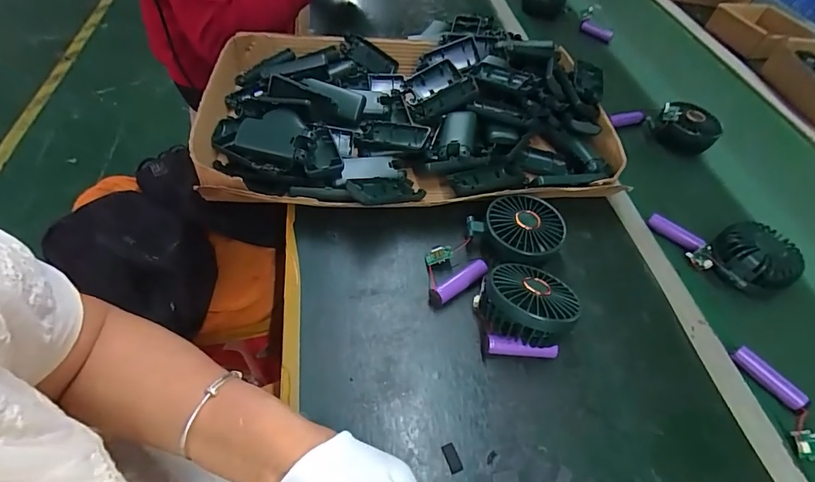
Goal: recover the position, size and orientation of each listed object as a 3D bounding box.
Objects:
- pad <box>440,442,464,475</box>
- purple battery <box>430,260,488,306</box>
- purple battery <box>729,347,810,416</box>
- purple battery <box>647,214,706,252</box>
[{"bbox_3d":[0.037,0.179,0.349,0.011,0.004,0.023,-16,55,-18],"label":"pad"},{"bbox_3d":[0.056,0.045,0.448,0.071,0.021,0.017,-26,58,-24],"label":"purple battery"},{"bbox_3d":[0.355,0.134,0.415,0.017,0.012,0.068,-24,58,-23],"label":"purple battery"},{"bbox_3d":[0.332,-0.010,0.526,0.021,0.015,0.064,-32,61,-27],"label":"purple battery"}]

